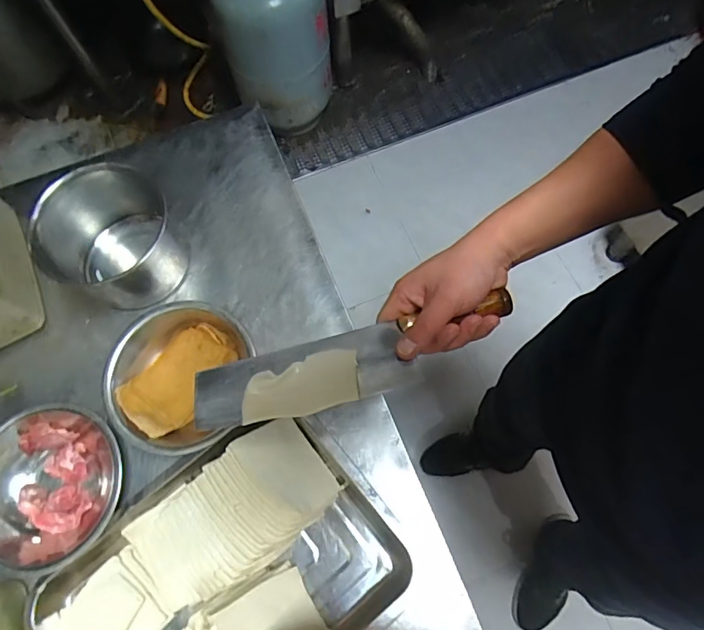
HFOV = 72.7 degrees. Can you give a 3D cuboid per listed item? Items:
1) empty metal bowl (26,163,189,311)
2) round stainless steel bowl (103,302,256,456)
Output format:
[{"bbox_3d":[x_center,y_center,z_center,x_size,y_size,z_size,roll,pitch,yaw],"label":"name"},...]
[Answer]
[{"bbox_3d":[-0.288,-0.094,0.581,0.123,0.130,0.142,-15,71,-3],"label":"empty metal bowl"},{"bbox_3d":[-0.194,0.073,0.557,0.158,0.054,0.171,6,71,4],"label":"round stainless steel bowl"}]

